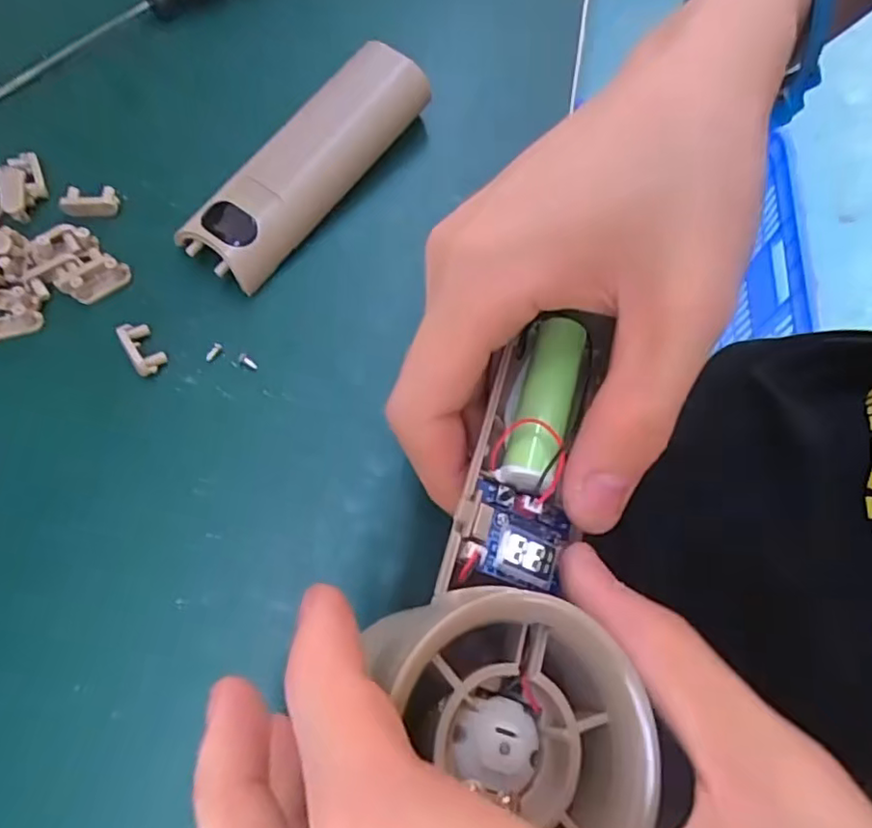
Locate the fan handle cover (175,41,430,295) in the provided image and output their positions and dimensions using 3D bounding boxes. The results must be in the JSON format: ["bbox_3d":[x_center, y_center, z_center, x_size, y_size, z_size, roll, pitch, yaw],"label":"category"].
[{"bbox_3d":[-0.043,-0.088,0.218,0.028,0.025,0.102,38,71,12],"label":"fan handle cover"}]

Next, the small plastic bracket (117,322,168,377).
[{"bbox_3d":[-0.095,-0.022,0.199,0.010,0.006,0.019,-27,71,-13],"label":"small plastic bracket"}]

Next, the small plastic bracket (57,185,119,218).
[{"bbox_3d":[-0.123,-0.076,0.218,0.020,0.005,0.012,-2,68,-3],"label":"small plastic bracket"}]

